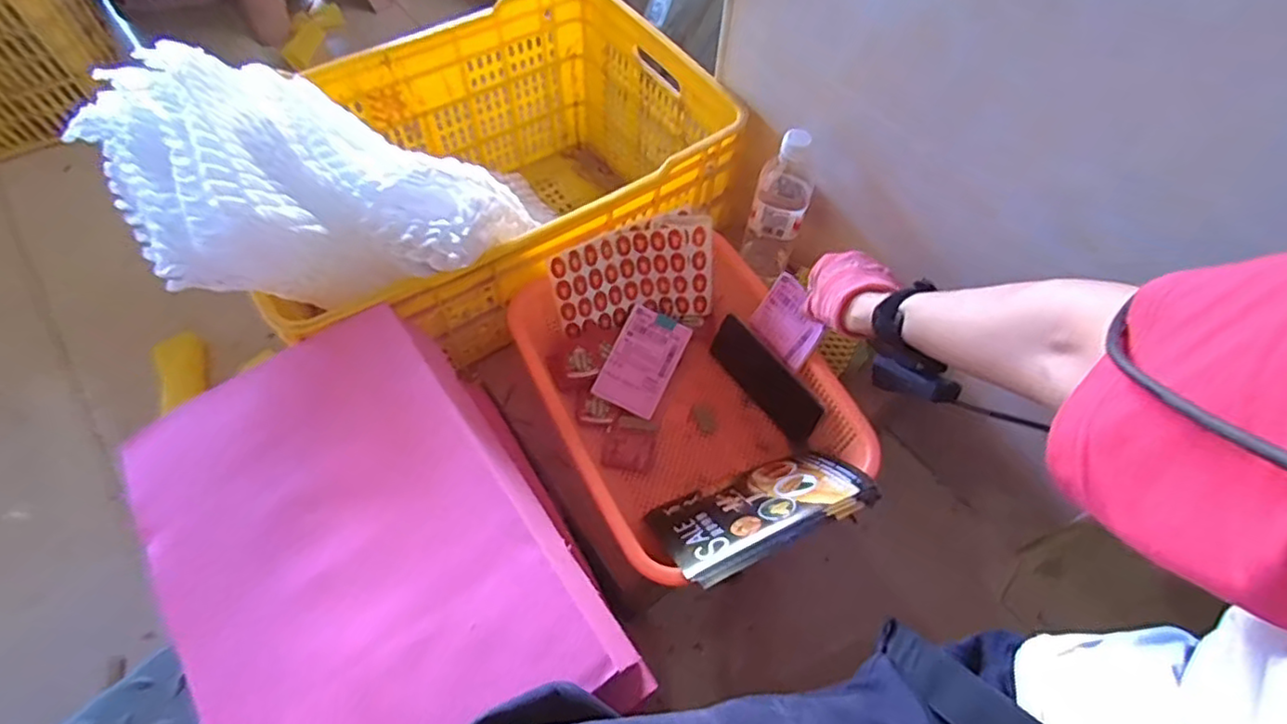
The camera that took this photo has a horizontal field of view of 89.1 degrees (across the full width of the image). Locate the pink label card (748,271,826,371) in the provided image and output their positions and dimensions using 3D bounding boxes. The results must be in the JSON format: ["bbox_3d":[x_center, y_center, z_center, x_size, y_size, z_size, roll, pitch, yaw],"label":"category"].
[{"bbox_3d":[0.159,-0.046,0.713,0.007,0.081,0.080,-14,52,-42],"label":"pink label card"}]

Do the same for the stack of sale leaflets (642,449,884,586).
[{"bbox_3d":[0.111,0.142,0.651,0.196,0.015,0.138,-23,17,-13],"label":"stack of sale leaflets"}]

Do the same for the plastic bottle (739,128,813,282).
[{"bbox_3d":[0.160,-0.180,0.779,0.060,0.213,0.063,16,59,8],"label":"plastic bottle"}]

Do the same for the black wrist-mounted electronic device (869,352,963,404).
[{"bbox_3d":[0.221,0.016,0.540,0.019,0.027,0.070,-42,40,-24],"label":"black wrist-mounted electronic device"}]

